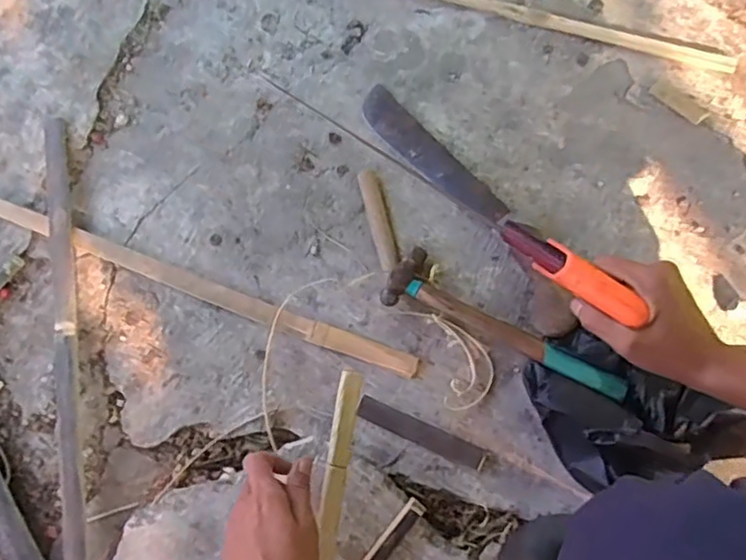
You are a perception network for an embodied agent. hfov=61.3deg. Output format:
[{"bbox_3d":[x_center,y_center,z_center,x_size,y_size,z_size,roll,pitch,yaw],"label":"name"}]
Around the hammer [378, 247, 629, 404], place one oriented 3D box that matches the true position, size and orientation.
[{"bbox_3d":[0.144,0.054,0.702,0.274,0.052,0.070,28,77,9],"label":"hammer"}]

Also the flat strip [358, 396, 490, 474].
[{"bbox_3d":[0.053,0.167,0.686,0.146,0.004,0.025,23,77,8],"label":"flat strip"}]

